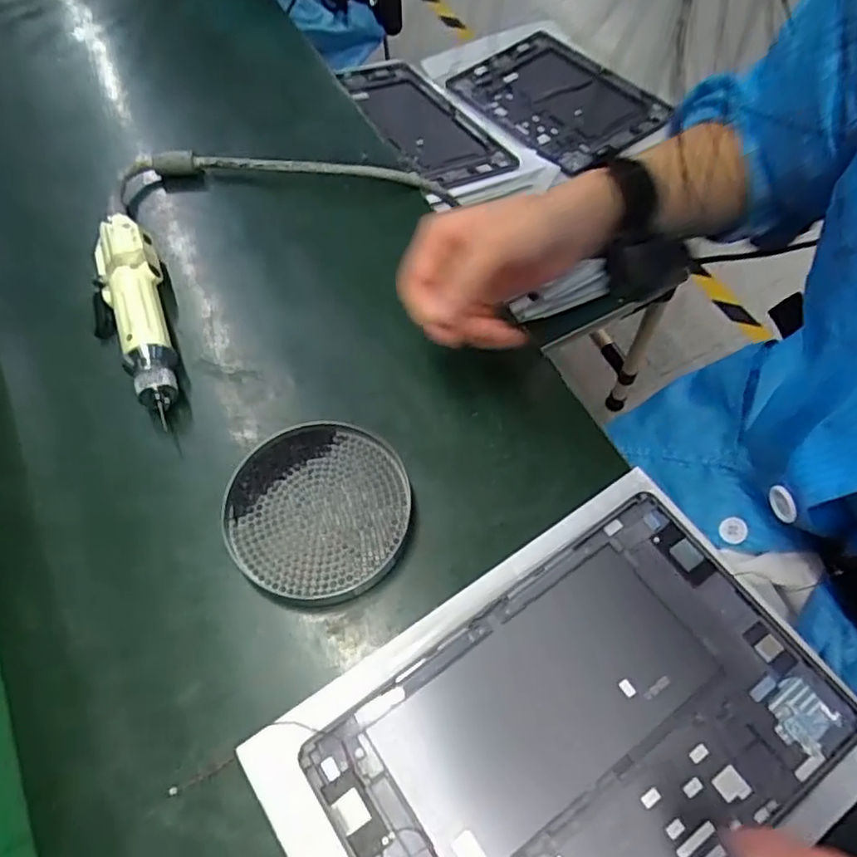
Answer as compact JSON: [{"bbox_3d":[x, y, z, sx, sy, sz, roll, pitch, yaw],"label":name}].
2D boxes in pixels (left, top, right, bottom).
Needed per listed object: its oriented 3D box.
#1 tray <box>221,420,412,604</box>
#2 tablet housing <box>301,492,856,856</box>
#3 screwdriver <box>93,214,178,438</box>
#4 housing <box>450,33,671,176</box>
[{"bbox_3d":[-0.069,0.050,0.403,0.113,0.013,0.110,-2,61,3],"label":"tray"},{"bbox_3d":[0.081,0.163,0.342,0.253,0.012,0.163,-33,66,-13],"label":"tablet housing"},{"bbox_3d":[-0.219,-0.083,0.474,0.058,0.038,0.182,-17,62,-5],"label":"screwdriver"},{"bbox_3d":[0.162,-0.422,0.821,0.173,0.011,0.262,-35,62,-14],"label":"housing"}]

